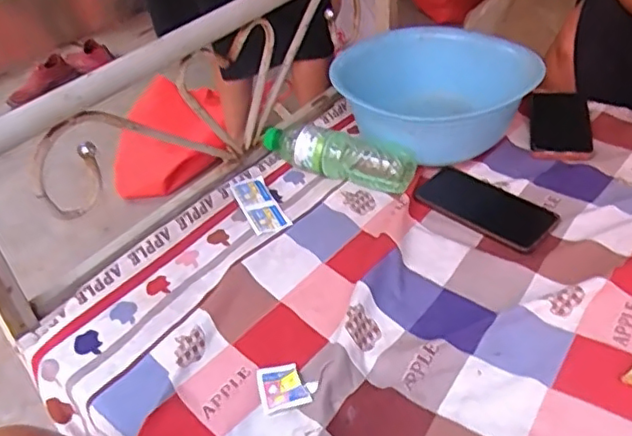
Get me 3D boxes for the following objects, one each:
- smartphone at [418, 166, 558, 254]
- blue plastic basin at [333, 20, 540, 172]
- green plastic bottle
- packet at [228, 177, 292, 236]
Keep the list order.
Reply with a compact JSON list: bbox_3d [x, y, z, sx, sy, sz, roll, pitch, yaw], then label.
[{"bbox_3d":[0.213,-0.015,0.765,0.169,0.011,0.086,30,51,35],"label":"smartphone"},{"bbox_3d":[0.174,-0.182,0.902,0.262,0.116,0.262,-3,39,3],"label":"blue plastic basin"},{"bbox_3d":[0.025,-0.095,0.836,0.225,0.056,0.065,16,44,24],"label":"green plastic bottle"},{"bbox_3d":[-0.073,-0.017,0.798,0.050,0.009,0.098,-15,52,-25],"label":"packet"}]

